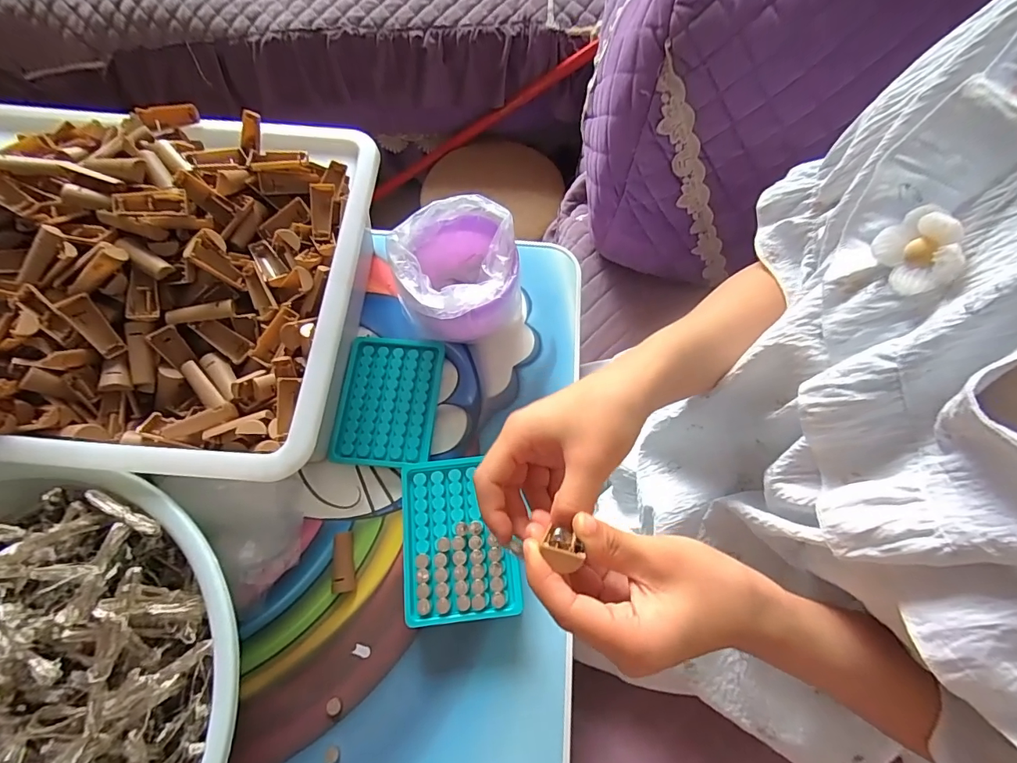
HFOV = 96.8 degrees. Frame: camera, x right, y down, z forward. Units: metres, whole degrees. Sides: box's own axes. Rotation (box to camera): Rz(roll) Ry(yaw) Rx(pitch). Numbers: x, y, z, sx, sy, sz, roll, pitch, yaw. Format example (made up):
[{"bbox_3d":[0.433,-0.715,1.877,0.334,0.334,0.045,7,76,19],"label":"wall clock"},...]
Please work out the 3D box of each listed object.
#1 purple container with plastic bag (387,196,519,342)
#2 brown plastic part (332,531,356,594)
[{"bbox_3d":[-0.046,-0.104,0.440,0.120,0.088,0.102,-33,72,-12],"label":"purple container with plastic bag"},{"bbox_3d":[-0.147,0.160,0.404,0.020,0.008,0.050,-7,69,-2],"label":"brown plastic part"}]

